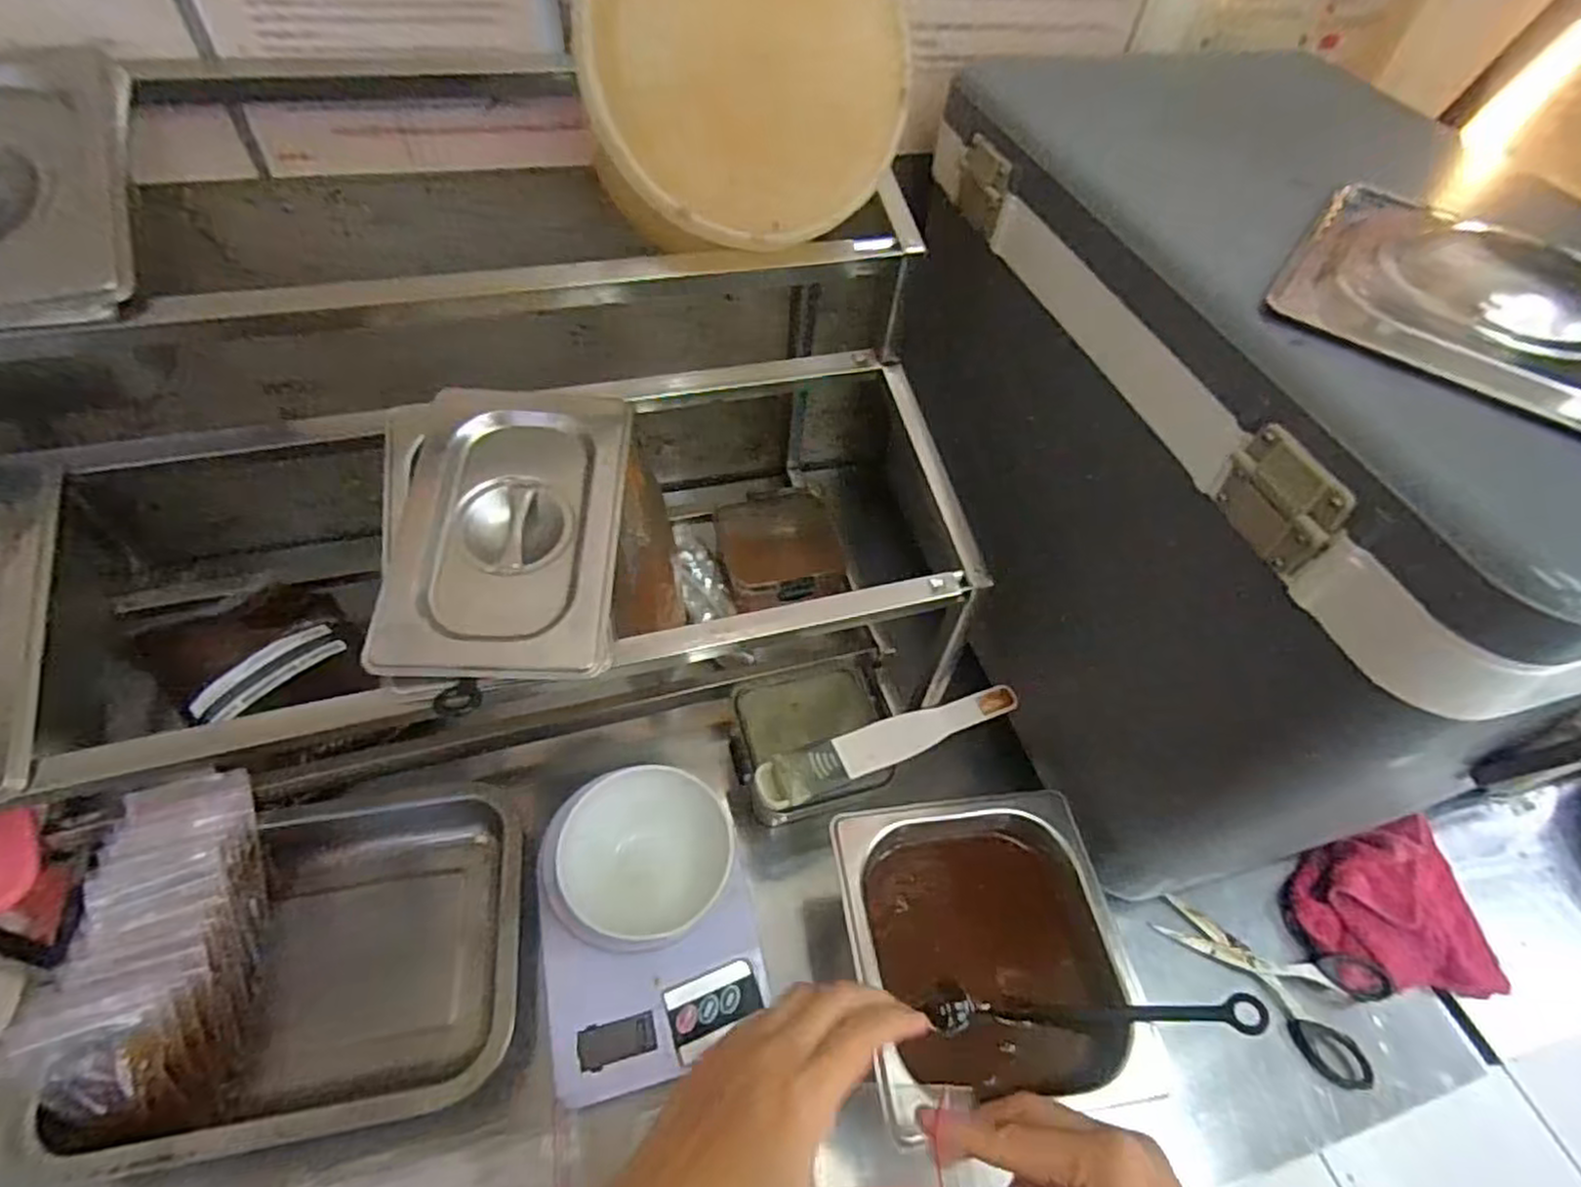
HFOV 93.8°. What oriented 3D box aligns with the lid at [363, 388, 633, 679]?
[{"bbox_3d":[-0.151,-0.045,0.405,0.114,0.022,0.185,2,63,-6],"label":"lid"}]

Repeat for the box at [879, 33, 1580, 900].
[{"bbox_3d":[0.299,-0.083,0.526,0.292,0.382,0.466,-11,55,-13],"label":"box"}]

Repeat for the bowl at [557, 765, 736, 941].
[{"bbox_3d":[-0.091,0.175,0.501,0.106,0.053,0.099,-2,53,-7],"label":"bowl"}]

